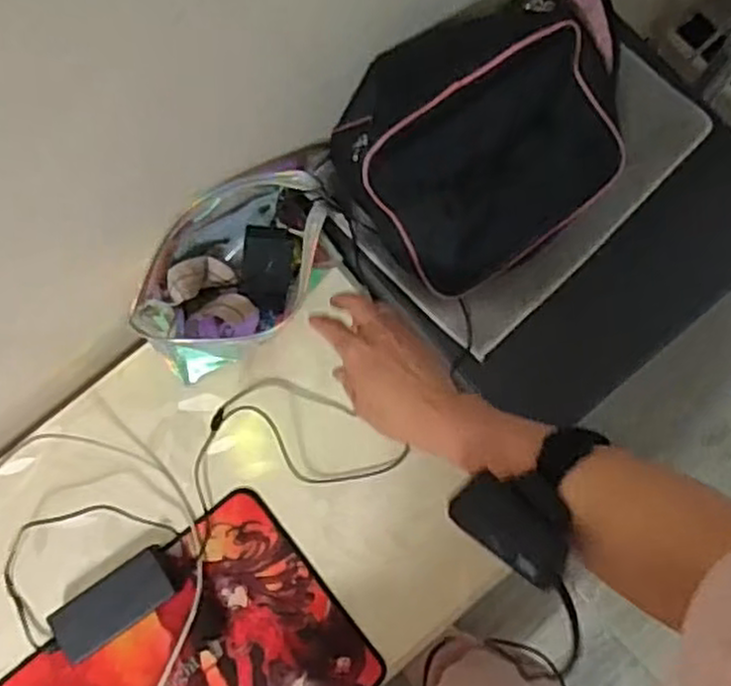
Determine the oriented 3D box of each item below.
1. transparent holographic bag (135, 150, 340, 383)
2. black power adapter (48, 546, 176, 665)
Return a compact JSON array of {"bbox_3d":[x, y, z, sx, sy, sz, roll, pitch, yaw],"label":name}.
[{"bbox_3d":[-0.124,-0.068,0.732,0.220,0.108,0.130,-40,81,-6],"label":"transparent holographic bag"},{"bbox_3d":[-0.240,0.251,0.721,0.125,0.041,0.054,-33,80,-5],"label":"black power adapter"}]

